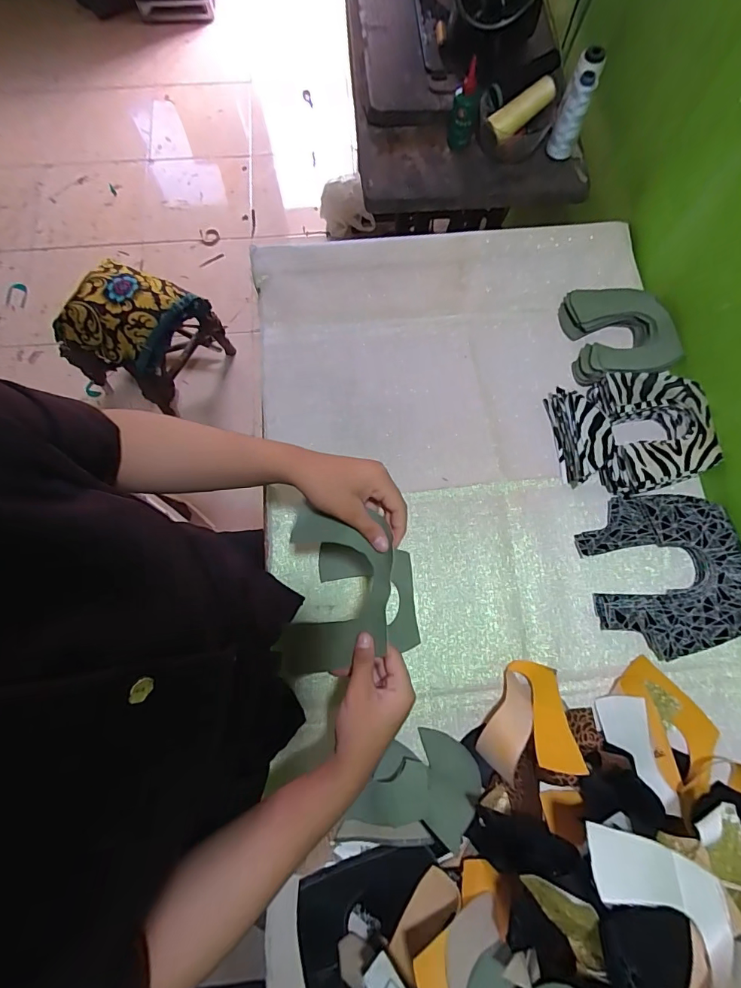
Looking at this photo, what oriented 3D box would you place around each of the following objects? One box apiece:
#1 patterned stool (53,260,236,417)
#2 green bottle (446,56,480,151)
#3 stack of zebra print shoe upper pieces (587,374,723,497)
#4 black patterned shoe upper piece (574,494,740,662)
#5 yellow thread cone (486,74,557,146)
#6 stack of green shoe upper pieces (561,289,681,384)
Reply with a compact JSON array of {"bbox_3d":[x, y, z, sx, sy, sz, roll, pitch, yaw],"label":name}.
[{"bbox_3d":[-0.640,-0.458,1.276,0.274,0.343,0.277,24,76,6],"label":"patterned stool"},{"bbox_3d":[0.153,-0.636,0.712,0.043,0.098,0.048,-13,76,-4],"label":"green bottle"},{"bbox_3d":[0.384,-0.083,0.588,0.140,0.044,0.160,0,75,0],"label":"stack of zebra print shoe upper pieces"},{"bbox_3d":[0.370,0.097,0.545,0.181,0.034,0.192,-6,75,-2],"label":"black patterned shoe upper piece"},{"bbox_3d":[0.250,-0.626,0.705,0.115,0.038,0.037,-29,76,14],"label":"yellow thread cone"},{"bbox_3d":[0.369,-0.236,0.637,0.147,0.029,0.150,-5,75,-1],"label":"stack of green shoe upper pieces"}]

